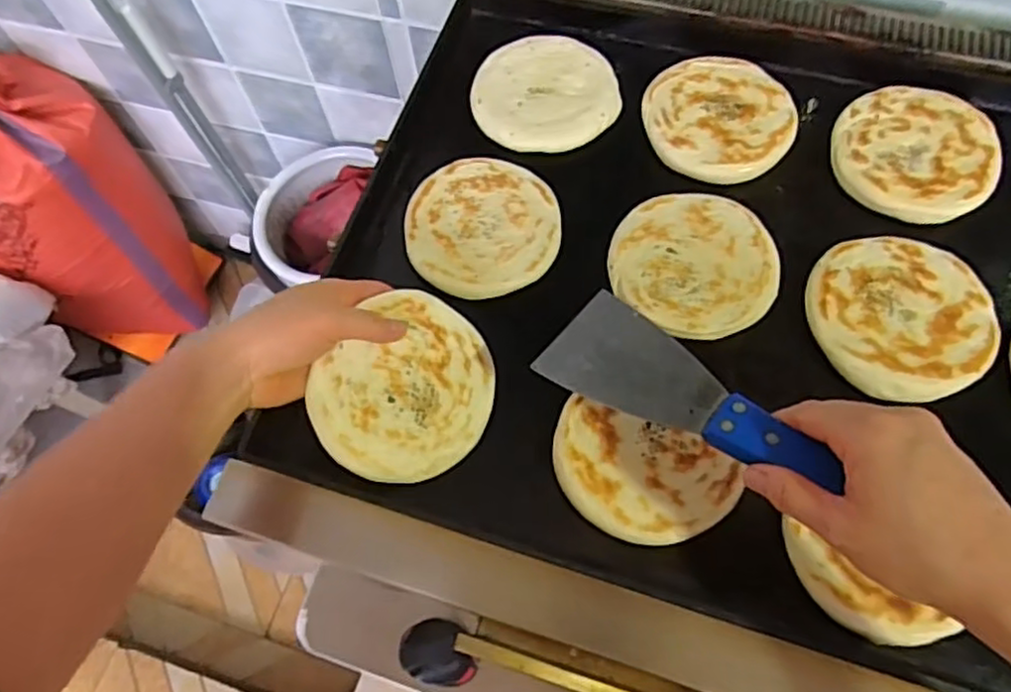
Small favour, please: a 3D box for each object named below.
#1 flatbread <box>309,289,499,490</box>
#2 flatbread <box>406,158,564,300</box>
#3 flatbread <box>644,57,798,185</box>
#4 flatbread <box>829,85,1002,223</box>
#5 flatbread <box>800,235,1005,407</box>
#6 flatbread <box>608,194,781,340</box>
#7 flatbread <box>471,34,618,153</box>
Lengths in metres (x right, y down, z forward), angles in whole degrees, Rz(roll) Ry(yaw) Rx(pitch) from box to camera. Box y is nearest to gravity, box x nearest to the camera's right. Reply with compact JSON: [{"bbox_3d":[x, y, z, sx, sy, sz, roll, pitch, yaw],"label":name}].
[{"bbox_3d":[-0.065,0.034,0.483,0.115,0.005,0.123,-2,95,-19],"label":"flatbread"},{"bbox_3d":[-0.019,-0.099,0.570,0.121,0.009,0.127,-1,66,3],"label":"flatbread"},{"bbox_3d":[0.183,-0.197,0.594,0.121,0.010,0.124,-1,66,3],"label":"flatbread"},{"bbox_3d":[0.332,-0.159,0.567,0.121,0.019,0.121,-1,66,3],"label":"flatbread"},{"bbox_3d":[0.290,-0.024,0.511,0.121,0.013,0.126,-1,66,3],"label":"flatbread"},{"bbox_3d":[0.144,-0.062,0.541,0.122,0.018,0.120,-1,66,3],"label":"flatbread"},{"bbox_3d":[0.035,-0.230,0.625,0.128,0.010,0.122,-1,66,3],"label":"flatbread"}]

